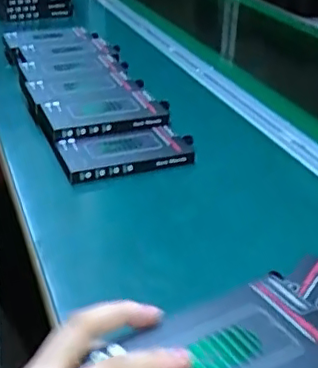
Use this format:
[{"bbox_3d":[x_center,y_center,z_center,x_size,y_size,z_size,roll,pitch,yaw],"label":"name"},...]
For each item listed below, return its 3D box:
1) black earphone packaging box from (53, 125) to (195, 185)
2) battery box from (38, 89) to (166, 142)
[{"bbox_3d":[-0.032,-0.032,0.629,0.137,0.022,0.073,-11,32,-16],"label":"black earphone packaging box"},{"bbox_3d":[-0.063,-0.083,0.690,0.140,0.021,0.095,-8,30,-17],"label":"battery box"}]

